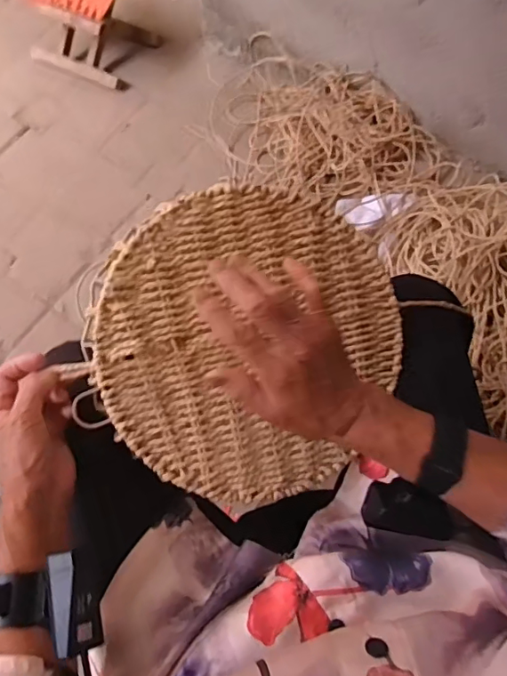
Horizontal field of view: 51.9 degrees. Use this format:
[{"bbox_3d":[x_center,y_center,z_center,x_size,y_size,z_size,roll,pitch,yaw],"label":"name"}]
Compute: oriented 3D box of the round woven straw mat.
[{"bbox_3d":[-0.003,0.002,0.477,0.270,0.005,0.271,0,92,-12],"label":"round woven straw mat"}]

